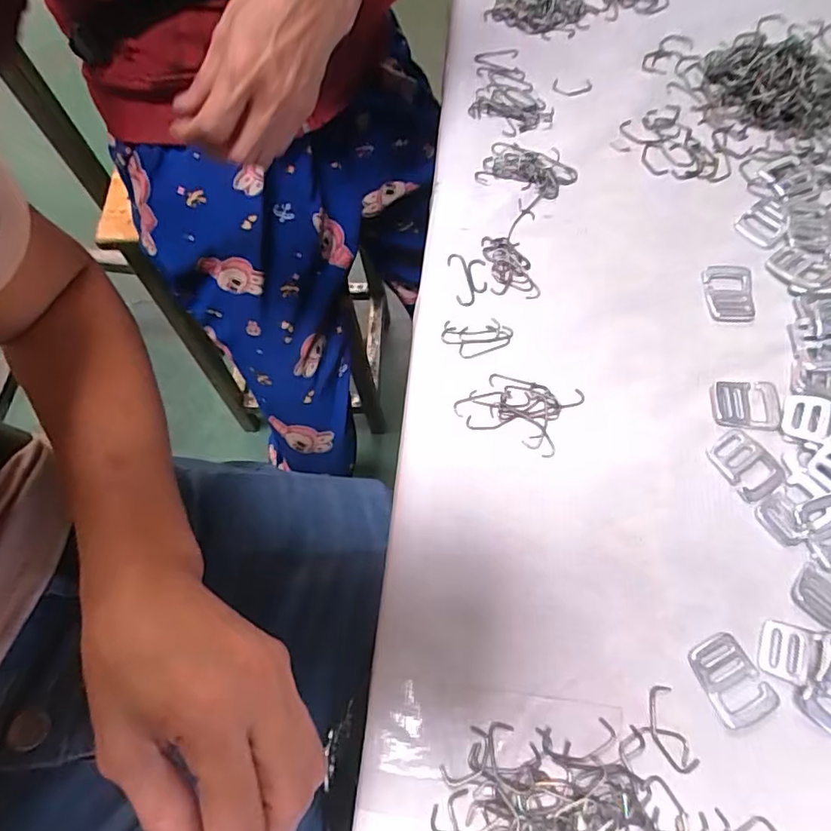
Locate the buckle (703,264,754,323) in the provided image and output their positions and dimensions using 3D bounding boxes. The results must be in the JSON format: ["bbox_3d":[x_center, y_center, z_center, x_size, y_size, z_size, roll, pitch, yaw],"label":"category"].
[{"bbox_3d":[0.231,-0.090,0.398,0.034,0.004,0.047,7,68,4],"label":"buckle"}]

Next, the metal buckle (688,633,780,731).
[{"bbox_3d":[0.179,0.149,0.304,0.034,0.004,0.046,-23,69,-9],"label":"metal buckle"}]

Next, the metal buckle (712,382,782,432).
[{"bbox_3d":[0.222,-0.008,0.363,0.044,0.004,0.034,5,68,3],"label":"metal buckle"}]

